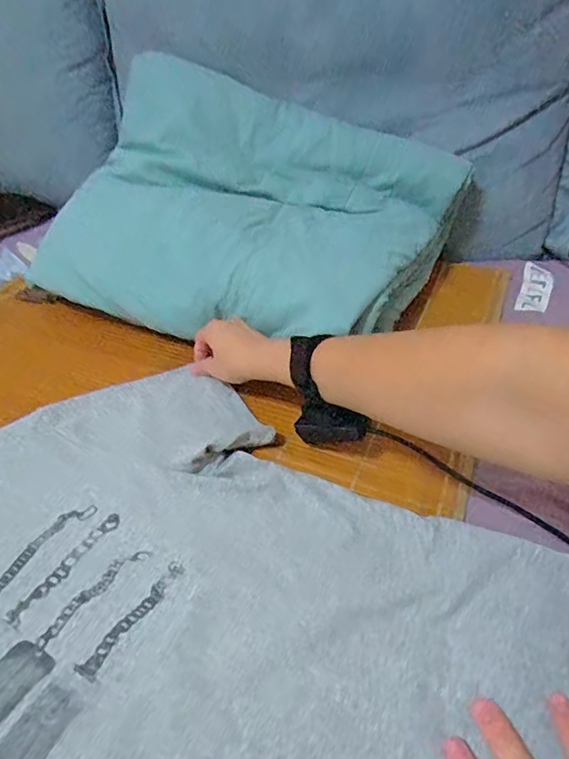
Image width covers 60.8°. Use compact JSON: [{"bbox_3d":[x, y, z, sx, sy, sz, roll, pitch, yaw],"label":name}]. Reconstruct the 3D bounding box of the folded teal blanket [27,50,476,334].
[{"bbox_3d":[-0.056,-0.226,0.675,0.532,0.114,0.401,20,67,13],"label":"folded teal blanket"}]

